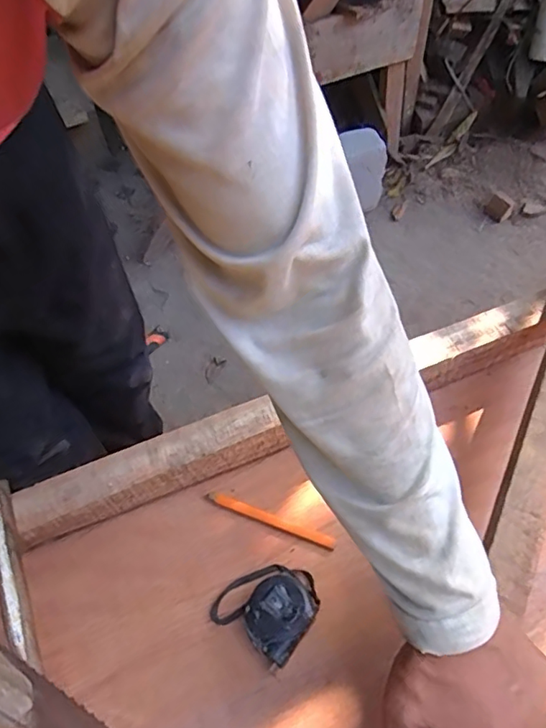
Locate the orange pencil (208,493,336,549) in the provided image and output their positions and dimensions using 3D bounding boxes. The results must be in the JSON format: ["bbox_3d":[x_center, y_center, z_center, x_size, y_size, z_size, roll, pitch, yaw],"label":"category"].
[{"bbox_3d":[-0.004,0.164,0.564,0.143,0.005,0.012,18,57,17],"label":"orange pencil"}]

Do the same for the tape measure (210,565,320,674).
[{"bbox_3d":[-0.004,0.222,0.500,0.087,0.040,0.084,31,62,25],"label":"tape measure"}]

